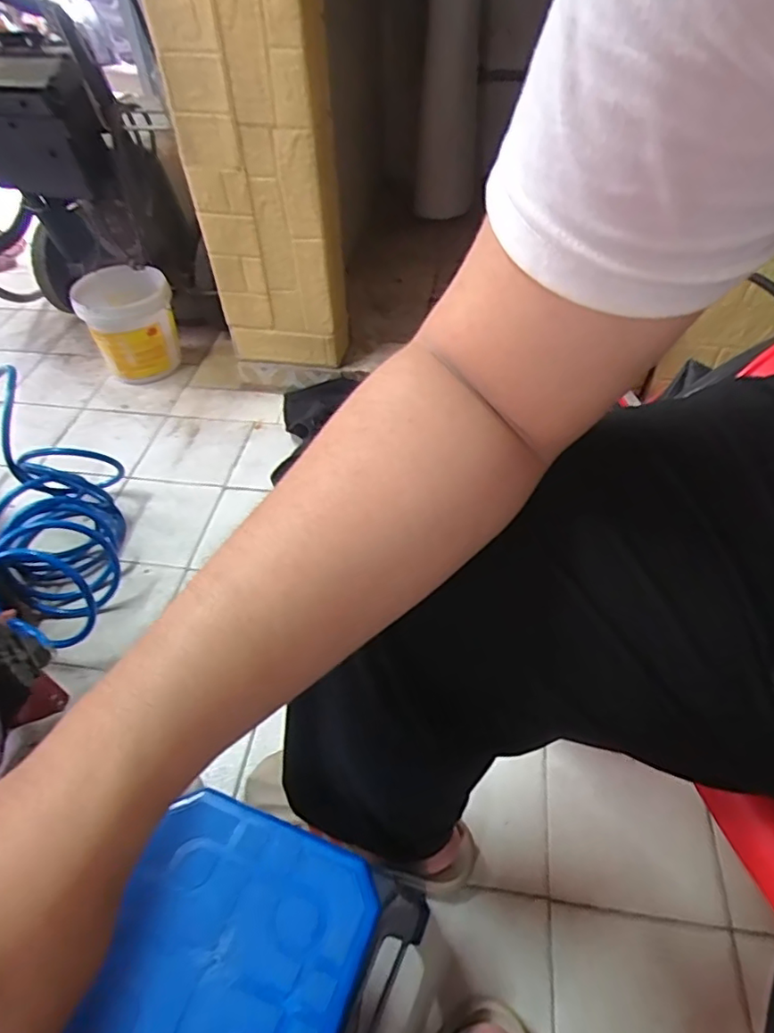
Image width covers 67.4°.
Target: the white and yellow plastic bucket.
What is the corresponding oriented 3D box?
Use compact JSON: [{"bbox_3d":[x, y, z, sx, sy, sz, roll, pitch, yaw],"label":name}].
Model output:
[{"bbox_3d":[-0.579,-0.440,1.343,0.195,0.224,0.165,-25,53,-19],"label":"white and yellow plastic bucket"}]

